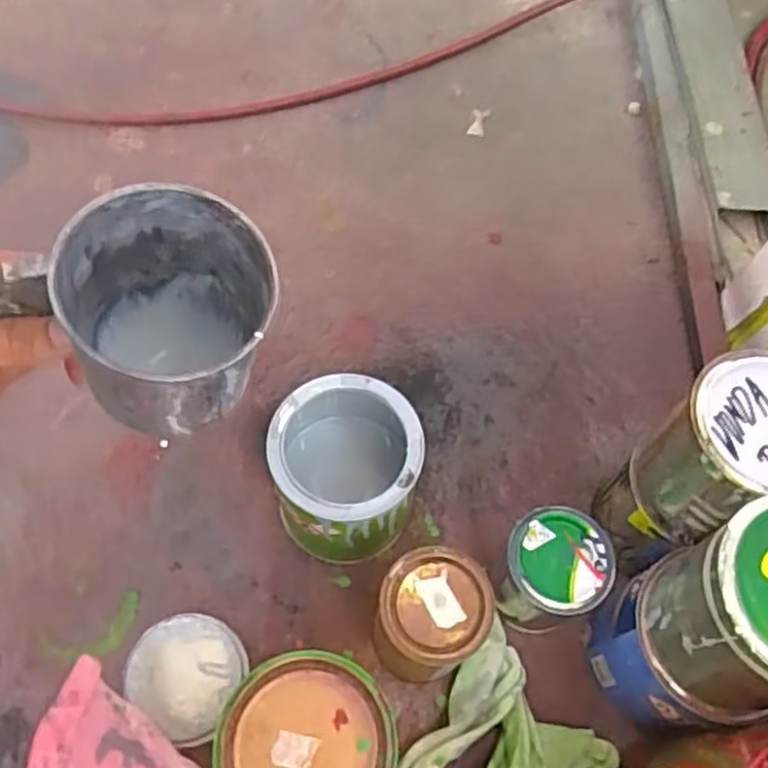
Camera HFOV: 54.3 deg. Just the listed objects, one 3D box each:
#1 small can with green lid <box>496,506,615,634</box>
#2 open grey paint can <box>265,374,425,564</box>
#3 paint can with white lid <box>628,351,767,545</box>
[{"bbox_3d":[0.122,0.143,0.569,0.070,0.103,0.073,1,63,-2],"label":"small can with green lid"},{"bbox_3d":[-0.029,0.068,0.580,0.104,0.134,0.114,1,63,-2],"label":"open grey paint can"},{"bbox_3d":[0.231,0.047,0.493,0.095,0.113,0.092,1,63,-2],"label":"paint can with white lid"}]

